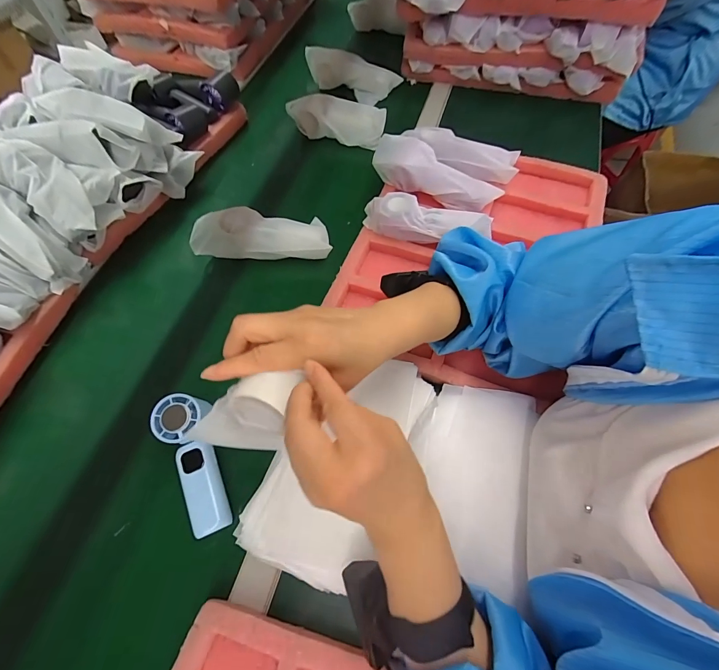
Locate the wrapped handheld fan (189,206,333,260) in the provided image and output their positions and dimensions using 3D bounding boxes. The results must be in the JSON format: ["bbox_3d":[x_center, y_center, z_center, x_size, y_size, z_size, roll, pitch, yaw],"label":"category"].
[{"bbox_3d":[-0.148,-0.157,0.542,0.200,0.057,0.065,-1,63,3],"label":"wrapped handheld fan"}]

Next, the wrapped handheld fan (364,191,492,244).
[{"bbox_3d":[0.095,-0.167,0.511,0.179,0.042,0.056,12,64,9],"label":"wrapped handheld fan"}]

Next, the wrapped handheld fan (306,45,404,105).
[{"bbox_3d":[-0.016,-0.546,0.754,0.192,0.068,0.032,17,64,-2],"label":"wrapped handheld fan"}]

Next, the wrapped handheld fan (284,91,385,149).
[{"bbox_3d":[-0.042,-0.406,0.675,0.187,0.057,0.046,15,64,11],"label":"wrapped handheld fan"}]

